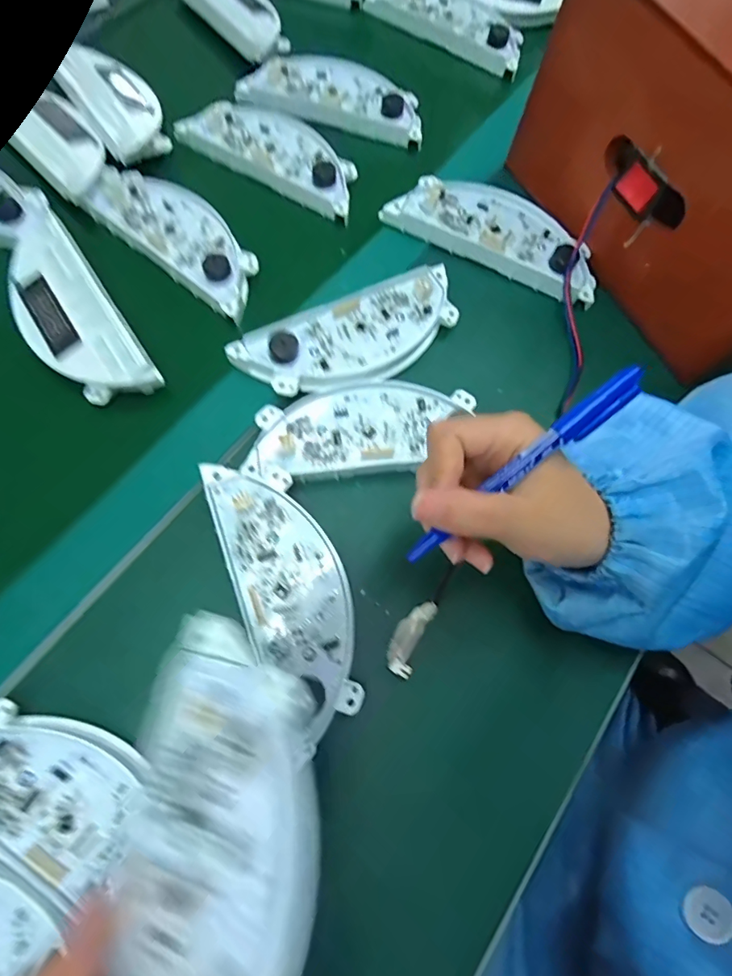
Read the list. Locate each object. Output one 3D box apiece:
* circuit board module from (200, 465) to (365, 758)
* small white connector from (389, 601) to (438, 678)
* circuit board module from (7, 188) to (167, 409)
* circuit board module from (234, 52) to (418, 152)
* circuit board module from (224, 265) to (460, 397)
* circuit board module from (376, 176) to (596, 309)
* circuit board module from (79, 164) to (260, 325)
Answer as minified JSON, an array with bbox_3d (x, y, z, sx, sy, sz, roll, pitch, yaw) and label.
[{"bbox_3d":[-0.045,0.058,0.289,0.062,0.020,0.167,-18,72,-12],"label":"circuit board module"},{"bbox_3d":[0.027,0.090,0.292,0.018,0.006,0.046,25,69,4],"label":"small white connector"},{"bbox_3d":[-0.235,-0.146,0.358,0.066,0.016,0.221,-32,76,-16],"label":"circuit board module"},{"bbox_3d":[-0.031,-0.378,0.459,0.178,0.019,0.079,14,69,0],"label":"circuit board module"},{"bbox_3d":[-0.005,-0.114,0.348,0.172,0.017,0.070,-27,74,-15],"label":"circuit board module"},{"bbox_3d":[0.110,-0.213,0.395,0.177,0.015,0.066,28,77,5],"label":"circuit board module"},{"bbox_3d":[-0.155,-0.212,0.394,0.183,0.019,0.066,38,70,9],"label":"circuit board module"}]

